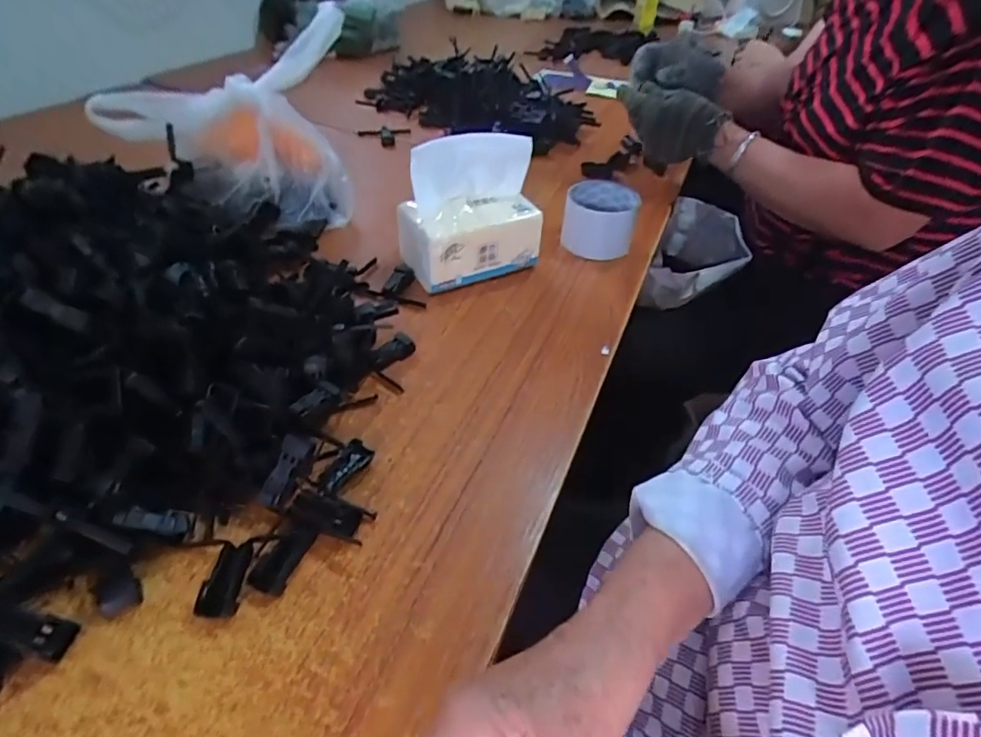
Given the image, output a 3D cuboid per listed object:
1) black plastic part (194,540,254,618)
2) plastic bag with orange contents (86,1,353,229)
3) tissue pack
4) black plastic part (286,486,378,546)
[{"bbox_3d":[-0.161,0.129,0.326,0.019,0.014,0.046,3,42,-1],"label":"black plastic part"},{"bbox_3d":[-0.298,-0.271,0.609,0.272,0.184,0.126,-8,43,-12],"label":"plastic bag with orange contents"},{"bbox_3d":[-0.023,-0.168,0.575,0.137,0.138,0.095,-21,48,-25],"label":"tissue pack"},{"bbox_3d":[-0.111,0.100,0.359,0.061,0.019,0.031,13,43,10],"label":"black plastic part"}]

